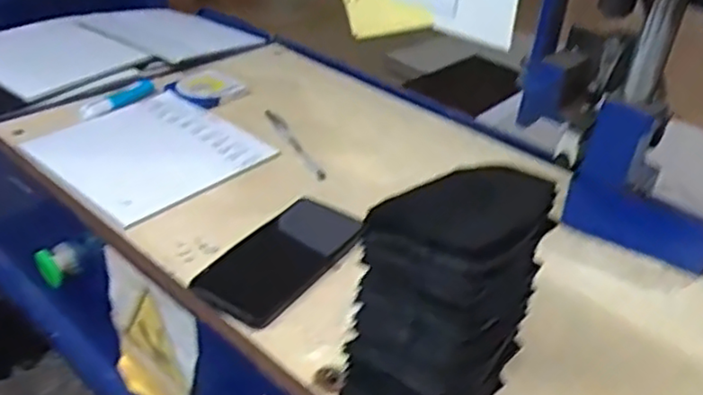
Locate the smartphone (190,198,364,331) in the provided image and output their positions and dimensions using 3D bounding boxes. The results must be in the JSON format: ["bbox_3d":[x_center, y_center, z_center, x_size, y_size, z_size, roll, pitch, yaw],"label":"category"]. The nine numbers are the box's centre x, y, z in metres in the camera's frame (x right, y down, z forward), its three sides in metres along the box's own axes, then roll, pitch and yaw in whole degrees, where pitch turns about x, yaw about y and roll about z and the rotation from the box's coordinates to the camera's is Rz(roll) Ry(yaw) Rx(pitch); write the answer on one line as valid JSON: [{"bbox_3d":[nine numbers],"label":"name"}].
[{"bbox_3d":[-0.051,0.045,0.574,0.078,0.011,0.178,22,37,24],"label":"smartphone"}]

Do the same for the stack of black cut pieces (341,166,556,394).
[{"bbox_3d":[0.062,0.066,0.419,0.084,0.163,0.102,25,38,28],"label":"stack of black cut pieces"}]

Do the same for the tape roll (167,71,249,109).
[{"bbox_3d":[-0.181,-0.136,0.810,0.078,0.011,0.076,3,33,-2],"label":"tape roll"}]

